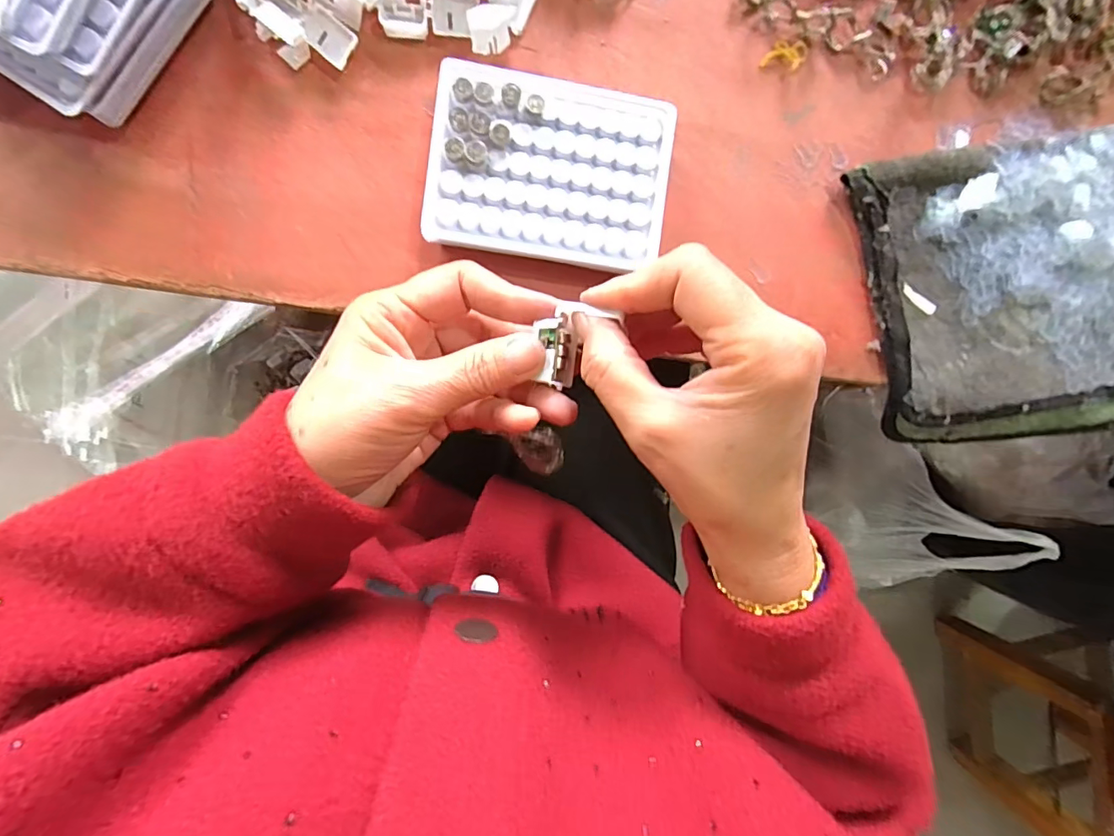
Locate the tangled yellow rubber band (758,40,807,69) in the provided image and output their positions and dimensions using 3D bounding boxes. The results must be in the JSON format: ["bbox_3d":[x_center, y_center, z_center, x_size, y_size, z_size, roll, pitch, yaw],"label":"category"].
[{"bbox_3d":[0.139,-0.223,0.306,0.027,0.004,0.017,5,92,-6],"label":"tangled yellow rubber band"}]

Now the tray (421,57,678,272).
[{"bbox_3d":[-0.004,-0.137,0.282,0.129,0.025,0.093,7,92,-6],"label":"tray"}]

